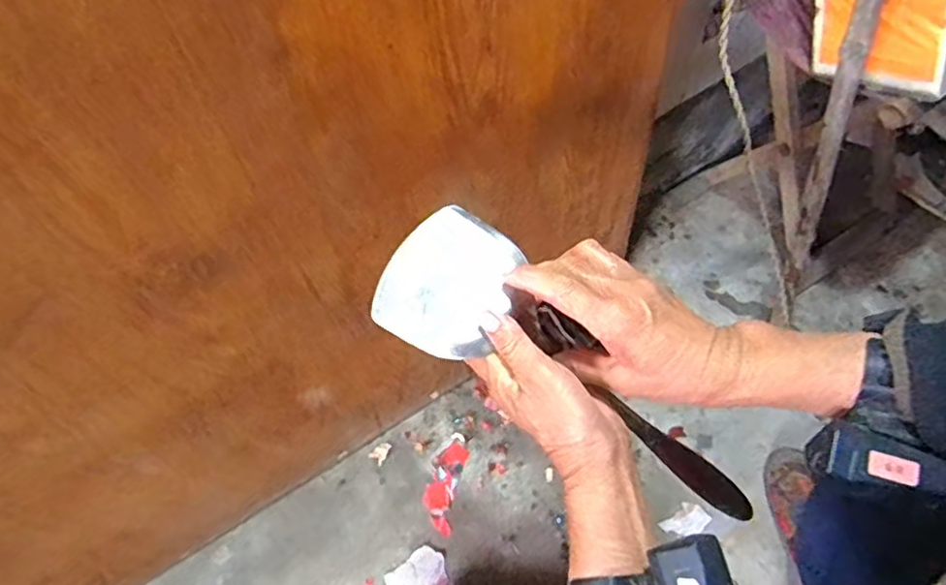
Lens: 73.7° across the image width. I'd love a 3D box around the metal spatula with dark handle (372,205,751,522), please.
[{"bbox_3d":[0.074,0.070,0.437,0.327,0.043,0.099,40,66,-11],"label":"metal spatula with dark handle"}]

